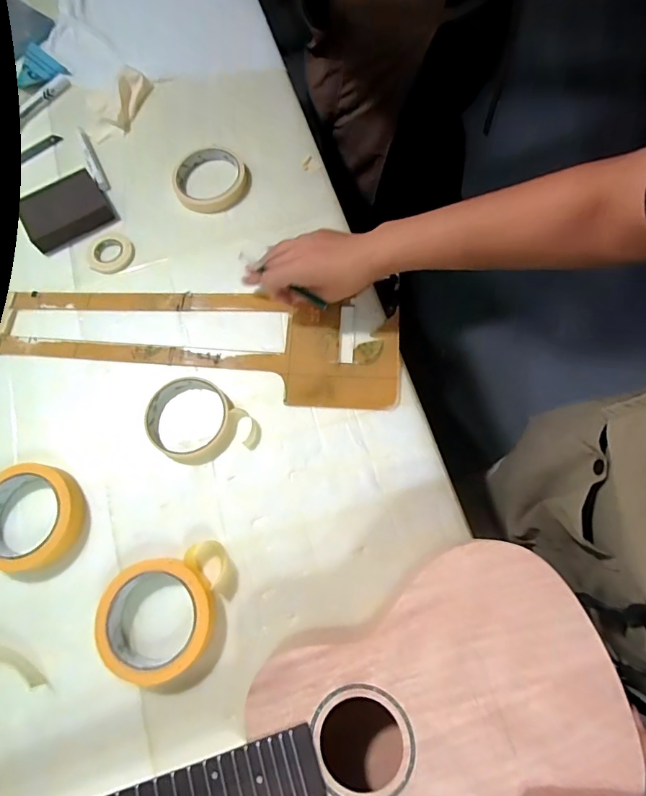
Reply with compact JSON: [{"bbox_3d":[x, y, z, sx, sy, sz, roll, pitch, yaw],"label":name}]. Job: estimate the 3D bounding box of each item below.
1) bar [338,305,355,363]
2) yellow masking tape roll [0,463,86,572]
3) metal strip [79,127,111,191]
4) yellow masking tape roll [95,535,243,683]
[{"bbox_3d":[0.026,-0.071,0.495,0.016,0.004,0.070,2,71,3],"label":"bar"},{"bbox_3d":[-0.278,0.112,0.433,0.089,0.036,0.092,-1,71,2],"label":"yellow masking tape roll"},{"bbox_3d":[-0.298,-0.309,0.586,0.016,0.014,0.103,-26,72,-6],"label":"metal strip"},{"bbox_3d":[-0.134,0.188,0.404,0.121,0.025,0.095,-23,72,-5],"label":"yellow masking tape roll"}]

